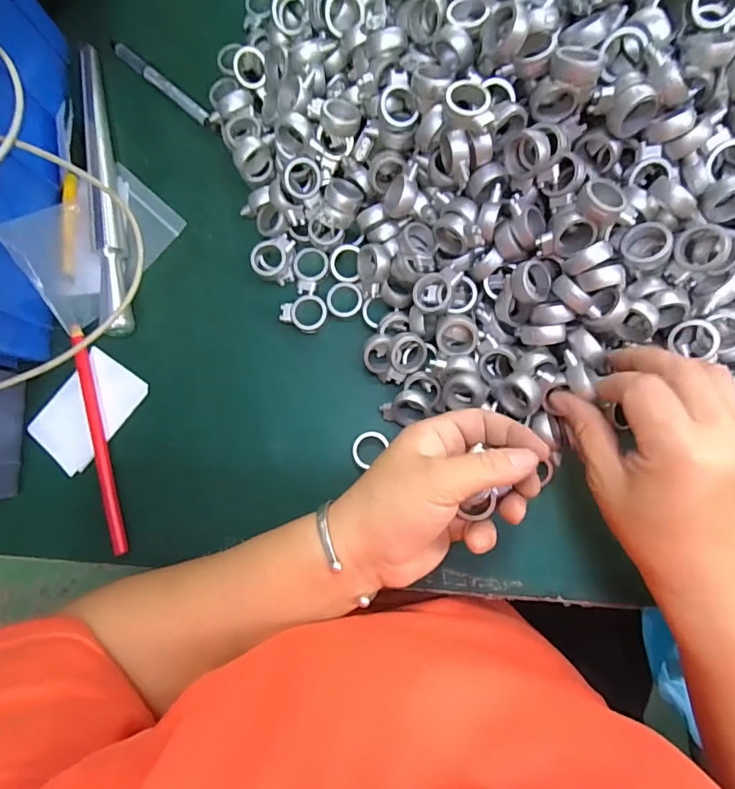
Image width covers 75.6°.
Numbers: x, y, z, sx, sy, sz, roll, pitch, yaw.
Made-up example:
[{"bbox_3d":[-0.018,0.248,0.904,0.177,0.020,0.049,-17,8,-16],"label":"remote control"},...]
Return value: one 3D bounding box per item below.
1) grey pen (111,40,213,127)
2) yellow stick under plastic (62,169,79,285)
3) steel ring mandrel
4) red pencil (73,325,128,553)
[{"bbox_3d":[-0.159,-0.240,0.369,0.111,0.008,0.011,42,88,9],"label":"grey pen"},{"bbox_3d":[-0.226,-0.127,0.358,0.008,0.010,0.084,-4,82,5],"label":"yellow stick under plastic"},{"bbox_3d":[-0.197,-0.158,0.355,0.018,0.022,0.233,-11,82,4],"label":"steel ring mandrel"},{"bbox_3d":[-0.193,0.032,0.340,0.010,0.011,0.164,-16,81,3],"label":"red pencil"}]

